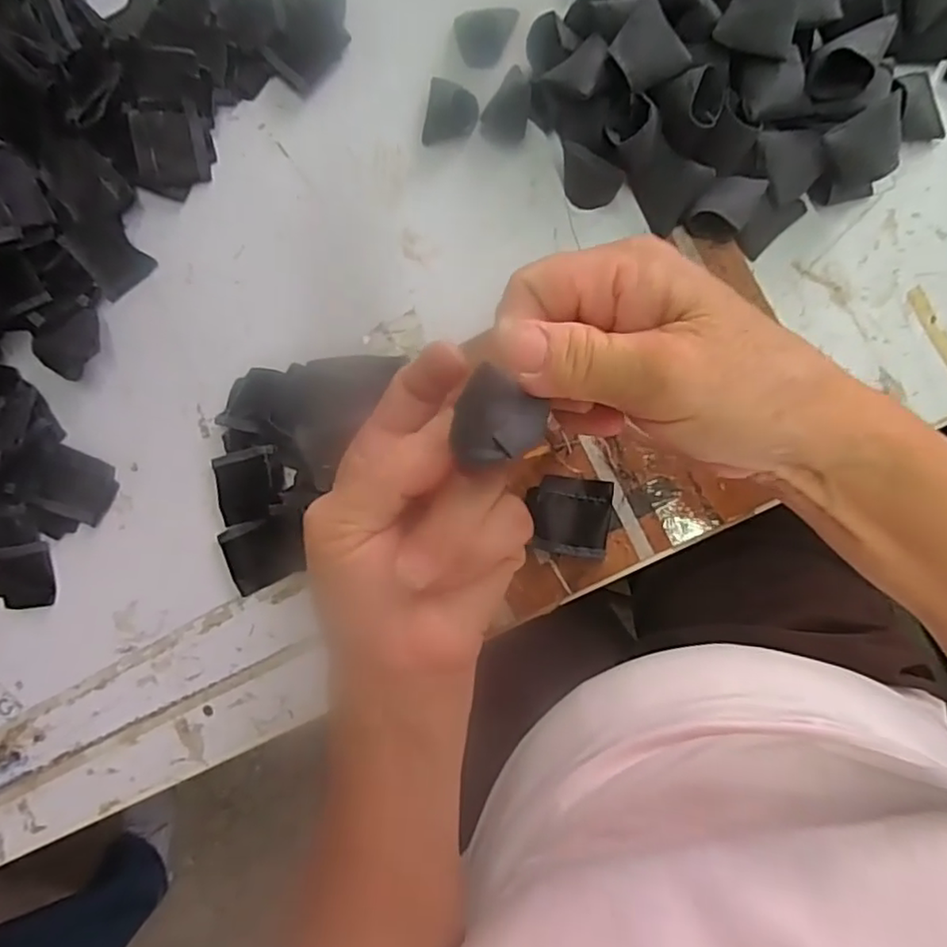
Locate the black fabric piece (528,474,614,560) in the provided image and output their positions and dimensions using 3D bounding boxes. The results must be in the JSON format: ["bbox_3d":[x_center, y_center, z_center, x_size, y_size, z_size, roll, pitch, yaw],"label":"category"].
[{"bbox_3d":[0.062,0.027,0.389,0.048,0.008,0.048,7,89,10],"label":"black fabric piece"}]

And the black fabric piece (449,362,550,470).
[{"bbox_3d":[0.007,-0.014,0.181,0.030,0.006,0.027,24,88,-32],"label":"black fabric piece"}]

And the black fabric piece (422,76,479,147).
[{"bbox_3d":[-0.017,-0.244,0.420,0.036,0.024,0.030,12,90,10],"label":"black fabric piece"}]

